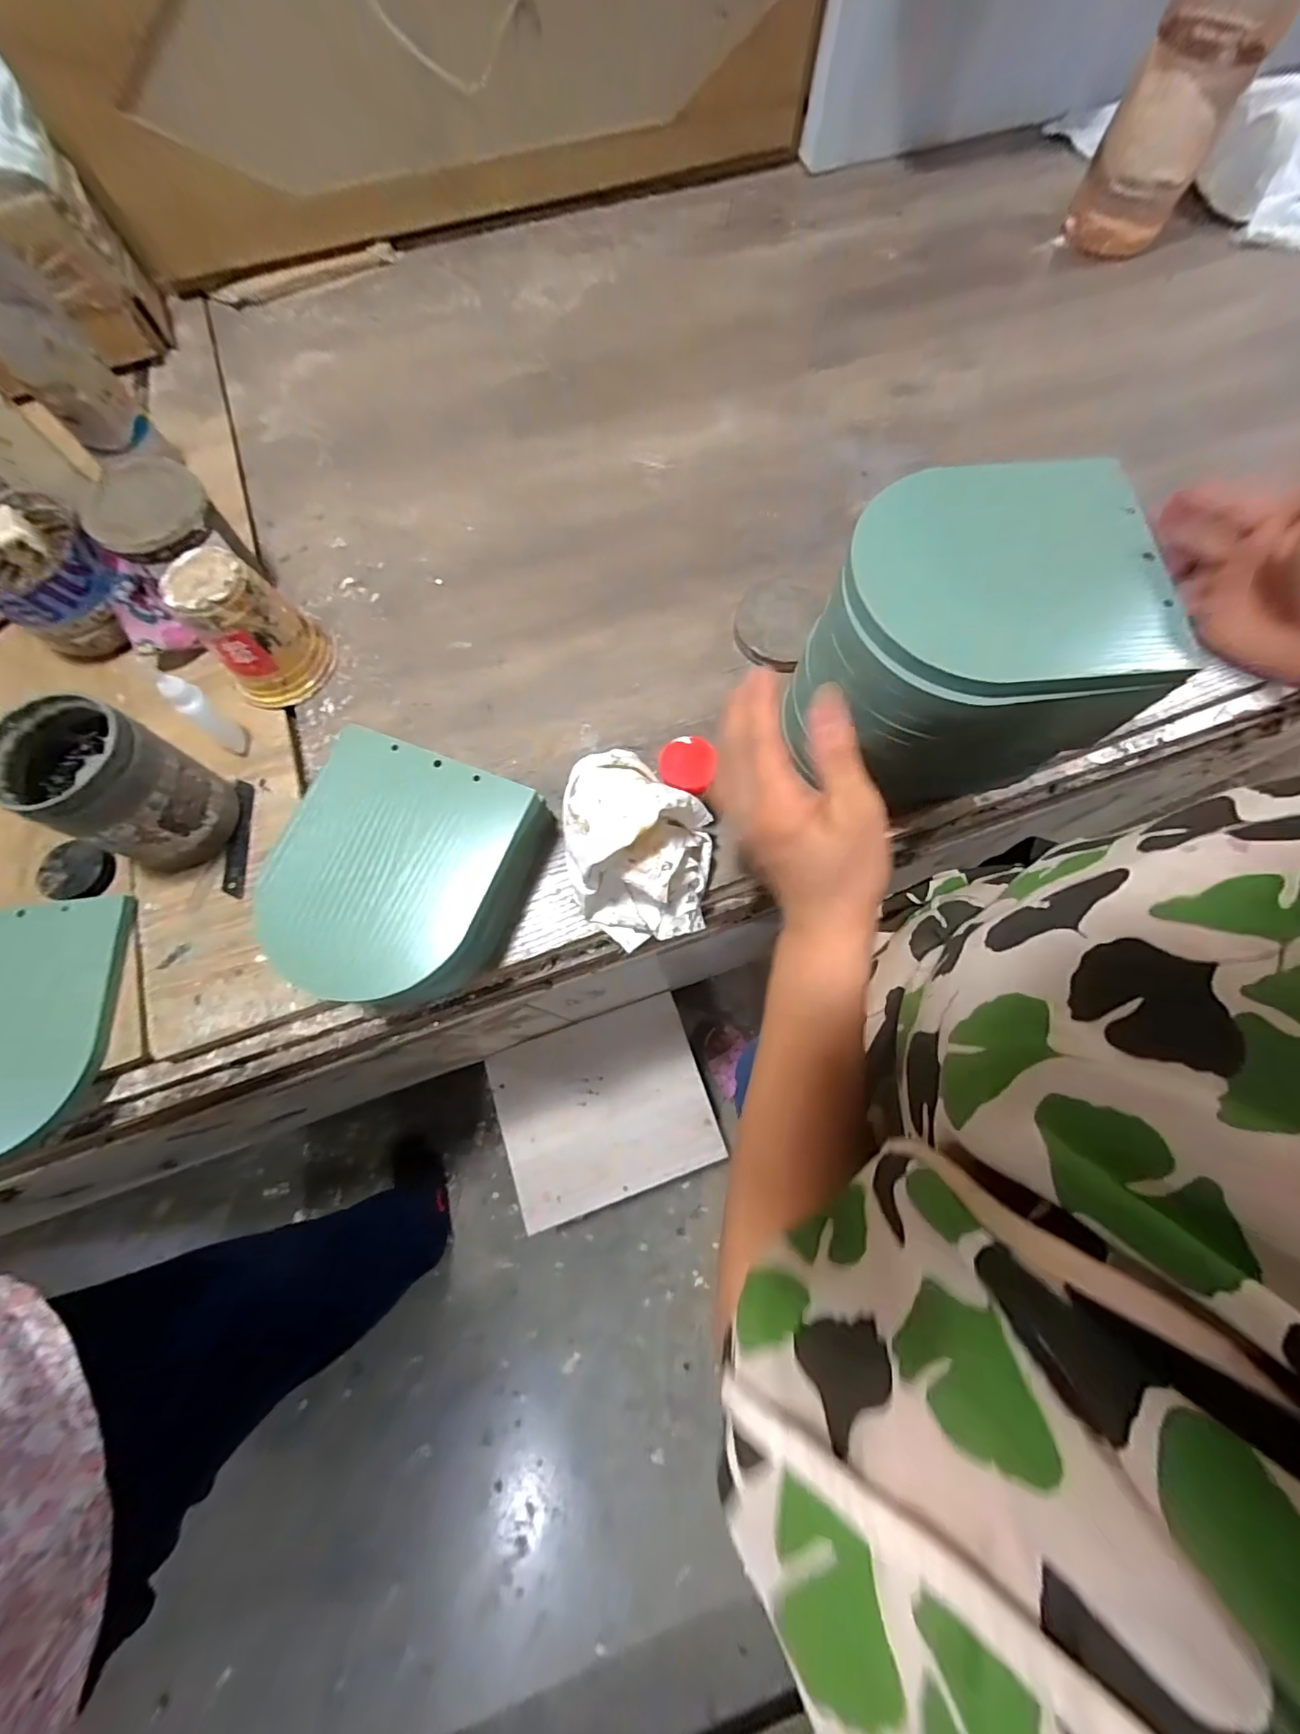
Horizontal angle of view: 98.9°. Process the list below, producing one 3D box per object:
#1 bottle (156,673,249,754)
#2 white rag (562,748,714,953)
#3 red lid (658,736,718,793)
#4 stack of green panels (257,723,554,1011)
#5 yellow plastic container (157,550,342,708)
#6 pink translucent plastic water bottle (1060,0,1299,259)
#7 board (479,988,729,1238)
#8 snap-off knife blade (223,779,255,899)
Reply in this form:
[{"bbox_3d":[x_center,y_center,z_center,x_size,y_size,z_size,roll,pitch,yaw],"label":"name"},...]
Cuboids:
[{"bbox_3d":[-0.348,-0.118,0.434,0.022,0.073,0.023,22,74,7],"label":"bottle"},{"bbox_3d":[-0.006,-0.019,0.387,0.100,0.094,0.128,-4,72,-1],"label":"white rag"},{"bbox_3d":[0.026,-0.074,0.395,0.039,0.010,0.039,0,72,-1],"label":"red lid"},{"bbox_3d":[-0.168,0.007,0.390,0.155,0.072,0.176,21,73,7],"label":"stack of green panels"},{"bbox_3d":[-0.318,-0.192,0.445,0.091,0.090,0.078,-41,76,-12],"label":"yellow plastic container"},{"bbox_3d":[0.544,-0.791,0.530,0.115,0.285,0.083,22,74,7],"label":"pink translucent plastic water bottle"},{"bbox_3d":[-0.081,0.418,0.981,0.351,0.014,0.291,-18,68,-8],"label":"board"},{"bbox_3d":[-0.325,-0.023,0.441,0.015,0.004,0.097,-7,72,-2],"label":"snap-off knife blade"}]

